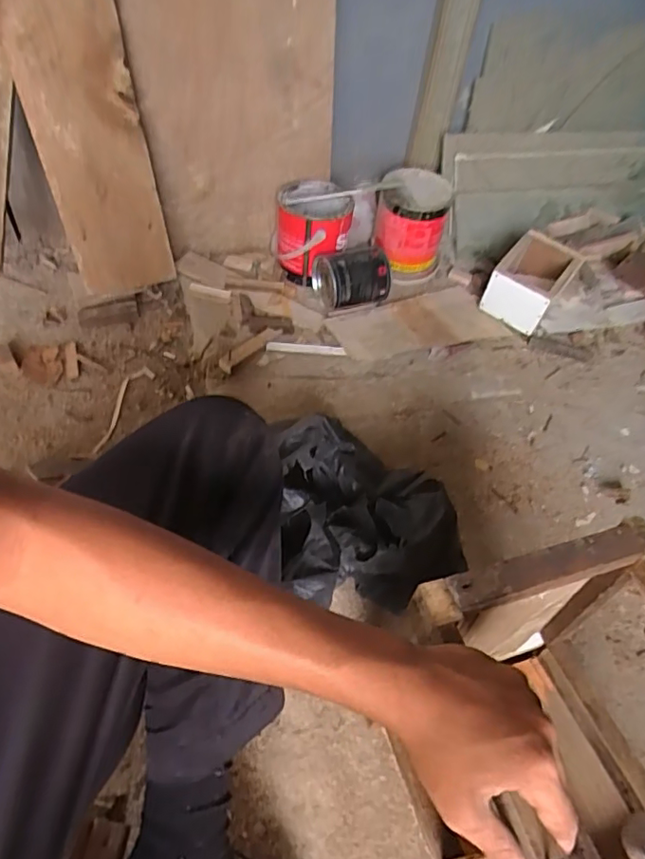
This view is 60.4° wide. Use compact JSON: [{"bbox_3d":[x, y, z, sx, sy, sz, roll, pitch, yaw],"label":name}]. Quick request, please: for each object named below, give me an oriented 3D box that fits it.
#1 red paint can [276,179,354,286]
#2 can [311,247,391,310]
[{"bbox_3d":[-0.018,-0.400,1.132,0.146,0.142,0.152,5,50,-3],"label":"red paint can"},{"bbox_3d":[0.061,-0.298,1.097,0.134,0.093,0.103,-13,54,-17],"label":"can"}]

